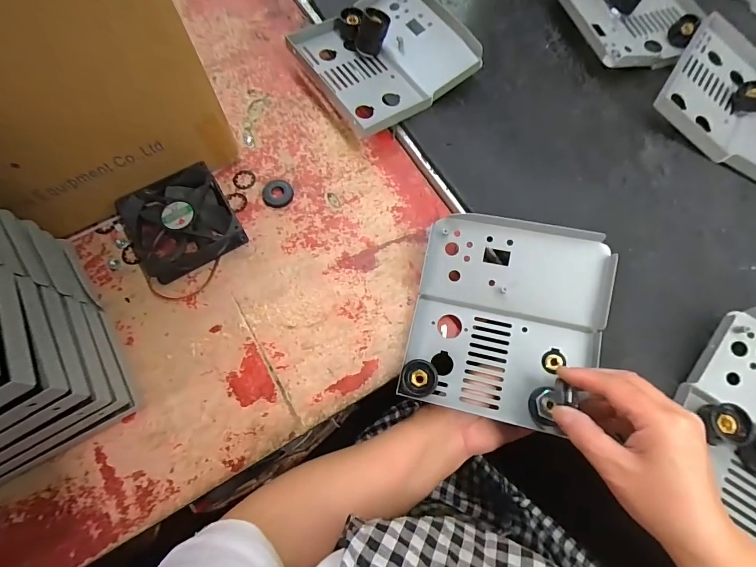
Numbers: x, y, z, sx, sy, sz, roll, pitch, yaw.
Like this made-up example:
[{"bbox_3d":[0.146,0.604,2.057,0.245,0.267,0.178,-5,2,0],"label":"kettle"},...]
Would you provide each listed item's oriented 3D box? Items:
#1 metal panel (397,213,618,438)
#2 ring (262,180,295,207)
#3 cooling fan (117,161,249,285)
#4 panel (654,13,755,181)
[{"bbox_3d":[0.112,0.028,0.339,0.154,0.035,0.168,13,72,7],"label":"metal panel"},{"bbox_3d":[-0.103,-0.093,0.399,0.031,0.004,0.032,0,70,-1],"label":"ring"},{"bbox_3d":[-0.192,-0.060,0.374,0.094,0.025,0.100,-30,73,-11],"label":"cooling fan"},{"bbox_3d":[0.390,-0.194,0.420,0.157,0.040,0.171,34,73,11],"label":"panel"}]

